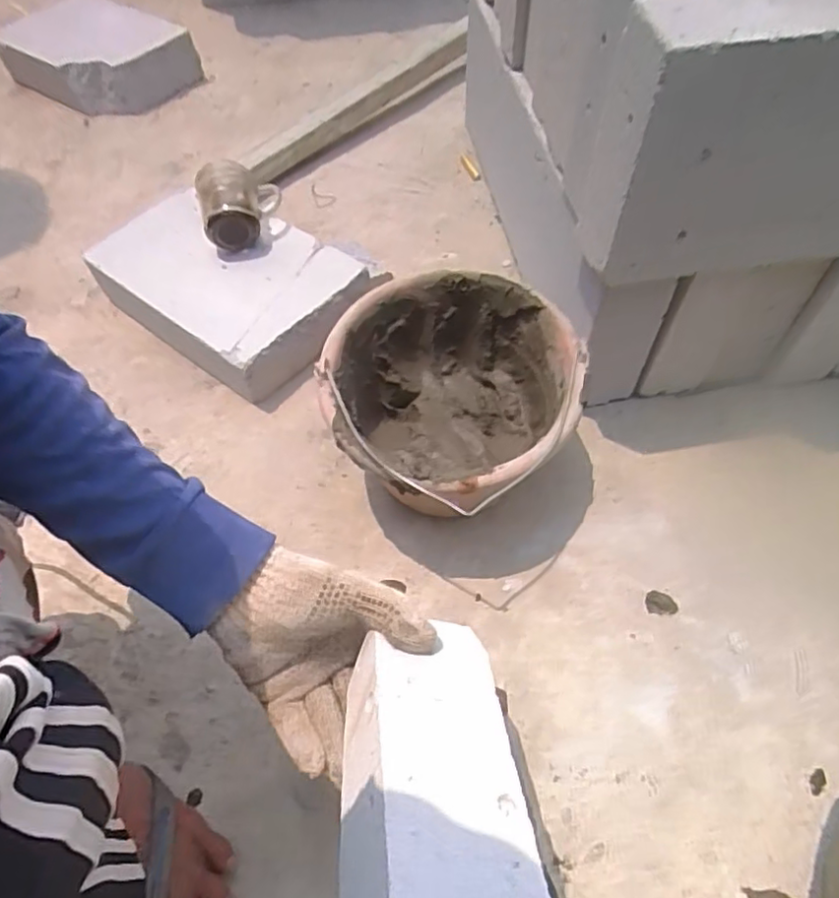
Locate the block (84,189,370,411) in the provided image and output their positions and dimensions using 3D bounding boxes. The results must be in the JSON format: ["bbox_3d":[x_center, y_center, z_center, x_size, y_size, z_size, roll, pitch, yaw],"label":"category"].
[{"bbox_3d":[-0.250,-0.210,0.807,0.333,0.082,0.208,31,64,19],"label":"block"}]

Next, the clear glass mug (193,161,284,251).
[{"bbox_3d":[-0.225,-0.307,0.790,0.099,0.065,0.110,-17,59,-10],"label":"clear glass mug"}]

